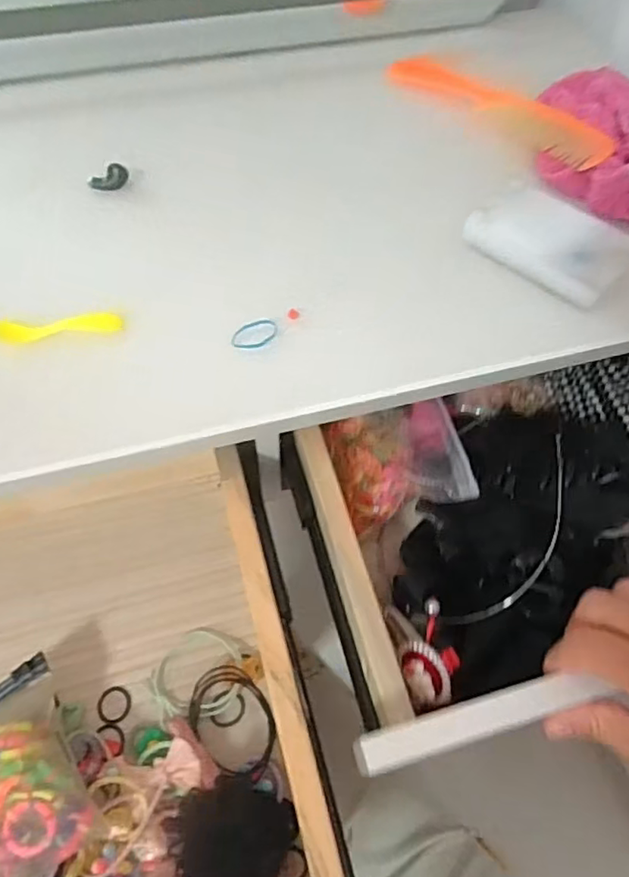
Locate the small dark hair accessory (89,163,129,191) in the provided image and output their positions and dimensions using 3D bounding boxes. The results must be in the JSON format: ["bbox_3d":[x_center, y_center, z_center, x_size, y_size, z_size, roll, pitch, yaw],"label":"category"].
[{"bbox_3d":[-0.148,-0.188,0.426,0.028,0.014,0.012,-23,66,-10],"label":"small dark hair accessory"}]

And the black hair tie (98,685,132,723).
[{"bbox_3d":[-0.123,0.163,0.363,0.019,0.004,0.021,0,64,1],"label":"black hair tie"}]

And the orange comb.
[{"bbox_3d":[0.148,-0.268,0.479,0.049,0.010,0.207,-36,60,-20],"label":"orange comb"}]

